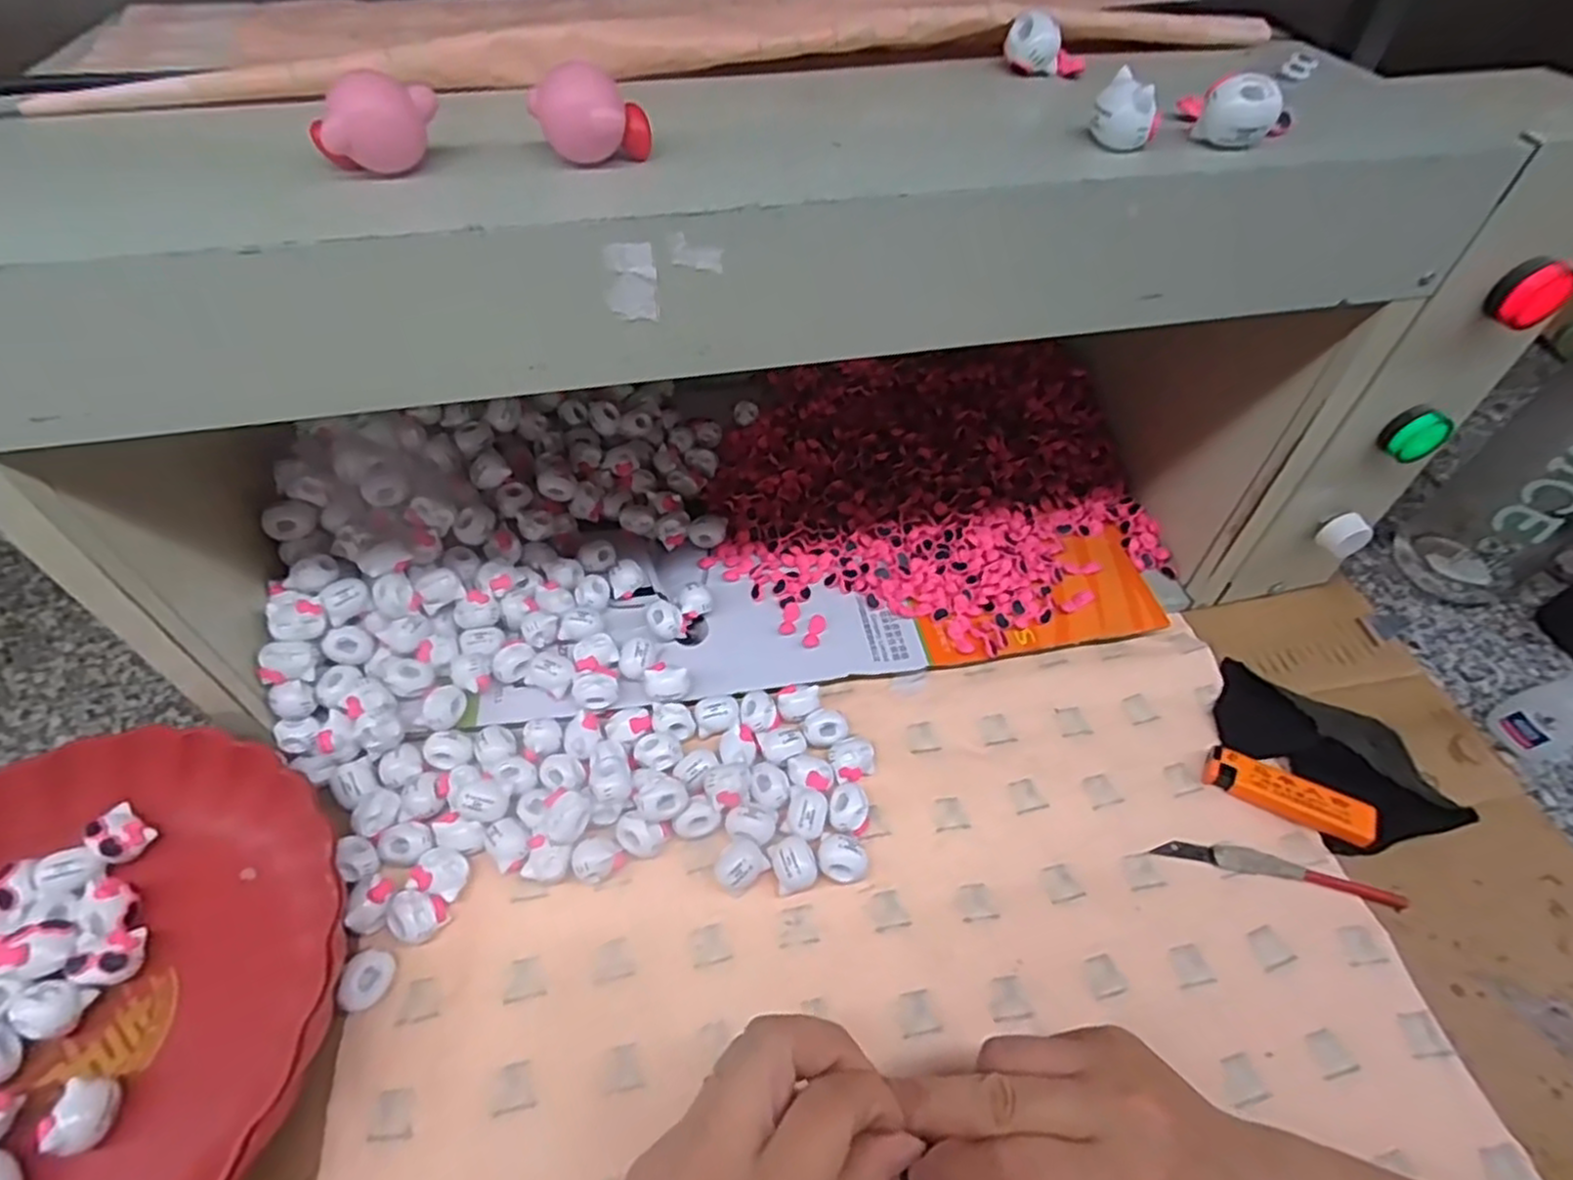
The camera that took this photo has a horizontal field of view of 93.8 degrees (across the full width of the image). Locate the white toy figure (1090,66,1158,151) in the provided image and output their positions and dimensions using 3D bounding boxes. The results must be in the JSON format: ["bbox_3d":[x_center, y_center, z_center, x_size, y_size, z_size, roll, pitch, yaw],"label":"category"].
[{"bbox_3d":[0.122,-0.172,0.264,0.020,0.020,0.017,16,55,14],"label":"white toy figure"}]

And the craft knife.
[{"bbox_3d":[0.255,0.144,0.382,0.116,0.005,0.015,12,51,9],"label":"craft knife"}]

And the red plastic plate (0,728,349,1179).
[{"bbox_3d":[-0.313,0.182,0.309,0.228,0.059,0.236,1,50,-1],"label":"red plastic plate"}]

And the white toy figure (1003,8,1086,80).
[{"bbox_3d":[0.116,-0.241,0.326,0.035,0.021,0.017,9,53,8],"label":"white toy figure"}]

